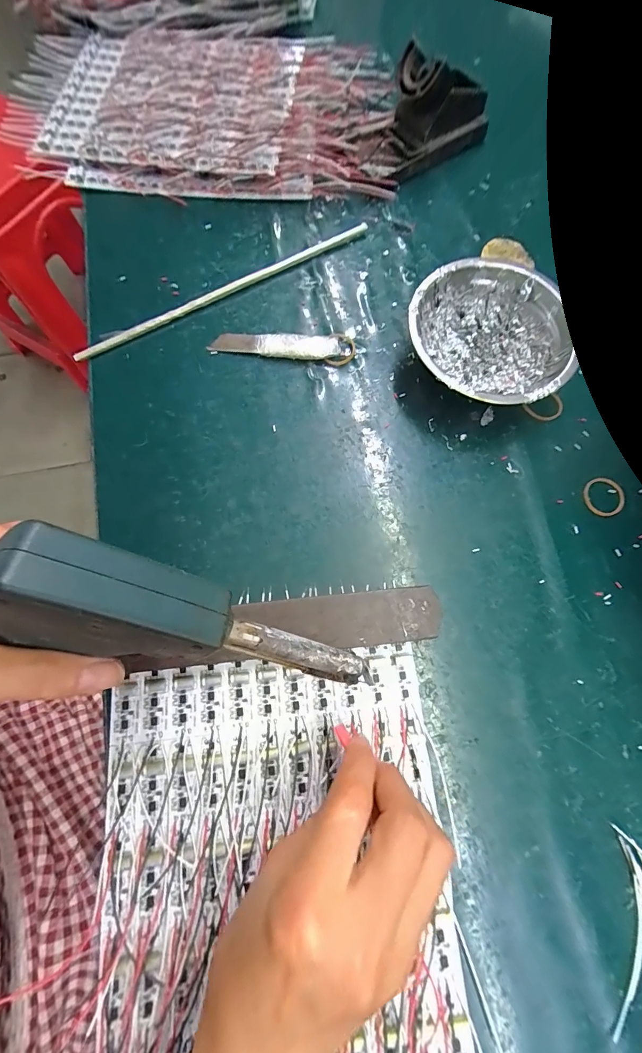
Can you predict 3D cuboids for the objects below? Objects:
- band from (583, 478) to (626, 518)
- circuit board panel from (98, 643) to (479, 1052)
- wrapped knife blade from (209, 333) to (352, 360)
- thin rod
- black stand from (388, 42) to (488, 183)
[{"bbox_3d":[0.215,-0.023,0.287,0.031,0.004,0.029,-25,77,-8],"label":"band"},{"bbox_3d":[-0.024,0.194,0.218,0.196,0.016,0.221,-7,75,-4],"label":"circuit board panel"},{"bbox_3d":[-0.033,-0.148,0.311,0.113,0.008,0.022,4,75,-1],"label":"wrapped knife blade"},{"bbox_3d":[-0.079,-0.203,0.326,0.273,0.006,0.008,-29,78,-9],"label":"thin rod"},{"bbox_3d":[0.103,-0.380,0.346,0.110,0.061,0.055,-32,78,-10],"label":"black stand"}]

